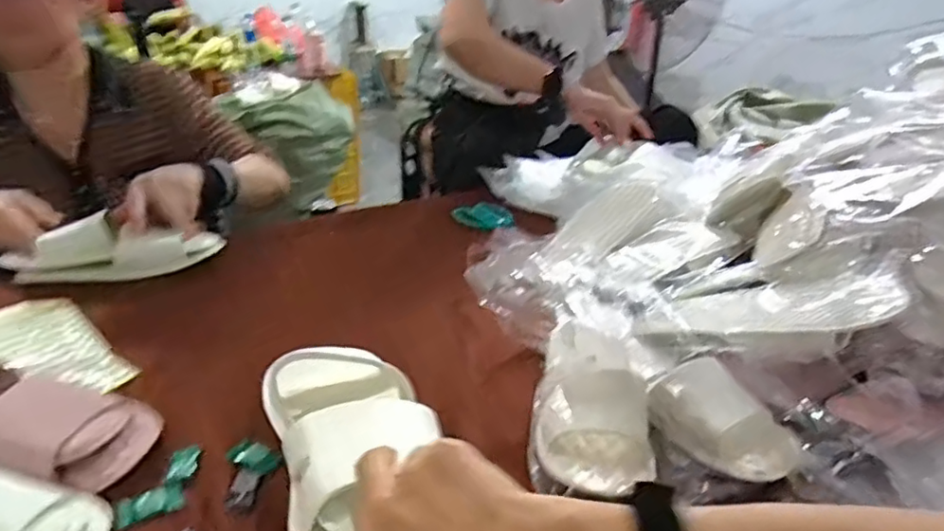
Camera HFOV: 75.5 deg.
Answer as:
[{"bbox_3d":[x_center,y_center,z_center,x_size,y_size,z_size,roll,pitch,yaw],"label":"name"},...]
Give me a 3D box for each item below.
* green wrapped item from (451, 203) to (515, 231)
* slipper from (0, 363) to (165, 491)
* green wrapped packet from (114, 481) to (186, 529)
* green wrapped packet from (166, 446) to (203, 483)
[{"bbox_3d":[0.018,-0.077,0.959,0.090,0.018,0.065,12,28,19],"label":"green wrapped item"},{"bbox_3d":[-0.386,0.122,0.491,0.245,0.055,0.103,5,27,5],"label":"slipper"},{"bbox_3d":[-0.240,0.177,0.455,0.044,0.006,0.030,-15,32,-30],"label":"green wrapped packet"},{"bbox_3d":[-0.232,0.159,0.491,0.022,0.004,0.035,-5,28,-14],"label":"green wrapped packet"}]

